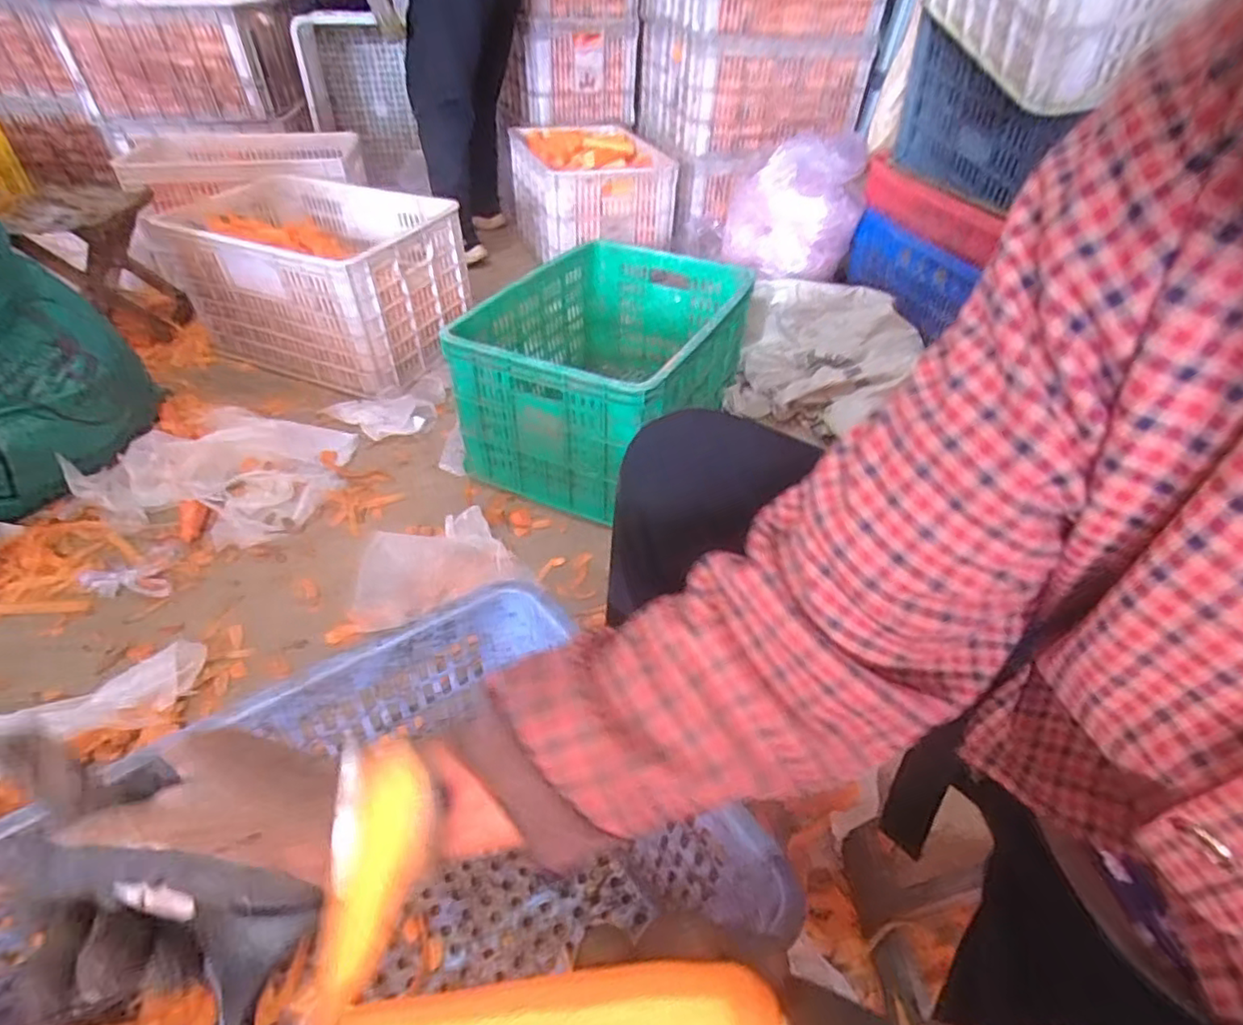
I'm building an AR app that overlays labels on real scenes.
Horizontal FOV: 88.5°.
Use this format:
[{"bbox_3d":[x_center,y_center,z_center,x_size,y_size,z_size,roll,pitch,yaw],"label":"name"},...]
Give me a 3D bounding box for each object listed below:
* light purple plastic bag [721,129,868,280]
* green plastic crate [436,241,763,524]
[{"bbox_3d":[0.365,-0.646,1.350,0.270,0.238,0.158,6,41,3],"label":"light purple plastic bag"},{"bbox_3d":[-0.021,-0.258,1.144,0.378,0.261,0.509,21,44,19],"label":"green plastic crate"}]

